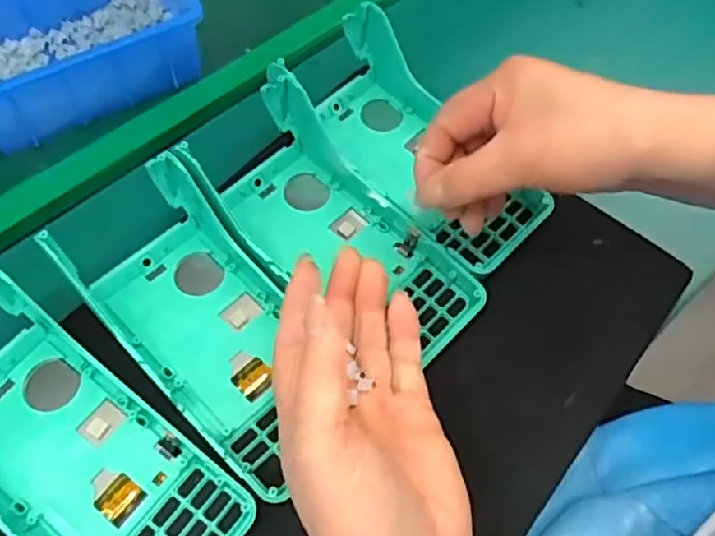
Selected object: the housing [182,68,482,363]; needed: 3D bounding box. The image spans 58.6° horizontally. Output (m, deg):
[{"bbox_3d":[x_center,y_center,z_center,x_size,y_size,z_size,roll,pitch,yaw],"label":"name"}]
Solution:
[{"bbox_3d":[-0.015,-0.023,0.348,0.083,0.046,0.175,-38,69,-23],"label":"housing"}]

